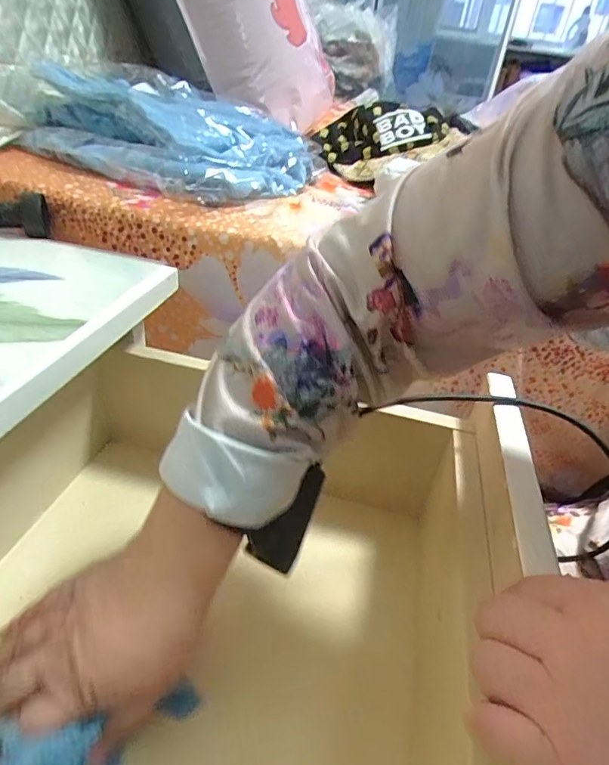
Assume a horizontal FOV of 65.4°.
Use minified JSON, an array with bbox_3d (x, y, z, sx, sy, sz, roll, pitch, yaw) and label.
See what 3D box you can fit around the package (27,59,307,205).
[{"bbox_3d":[-0.163,-0.322,0.603,0.337,0.096,0.275,28,38,28],"label":"package"}]

